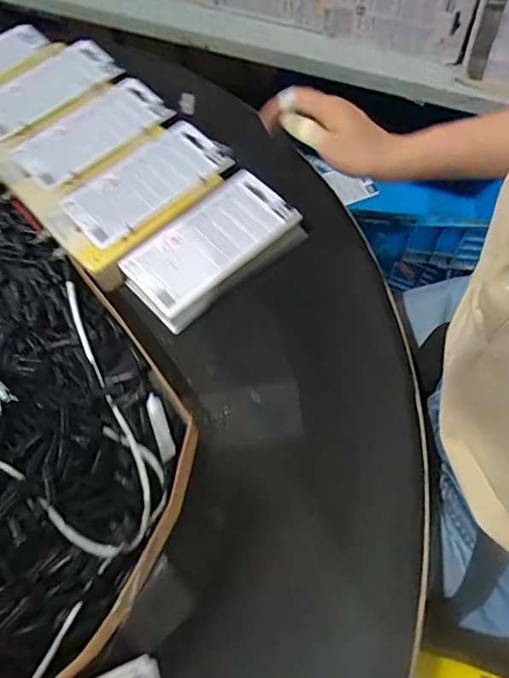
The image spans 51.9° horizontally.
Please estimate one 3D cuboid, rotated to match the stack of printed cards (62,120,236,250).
[{"bbox_3d":[-0.117,-0.173,0.568,0.175,0.015,0.099,-38,68,-14],"label":"stack of printed cards"}]

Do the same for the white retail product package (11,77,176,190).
[{"bbox_3d":[-0.193,-0.247,0.630,0.179,0.028,0.109,-39,69,-15],"label":"white retail product package"}]

